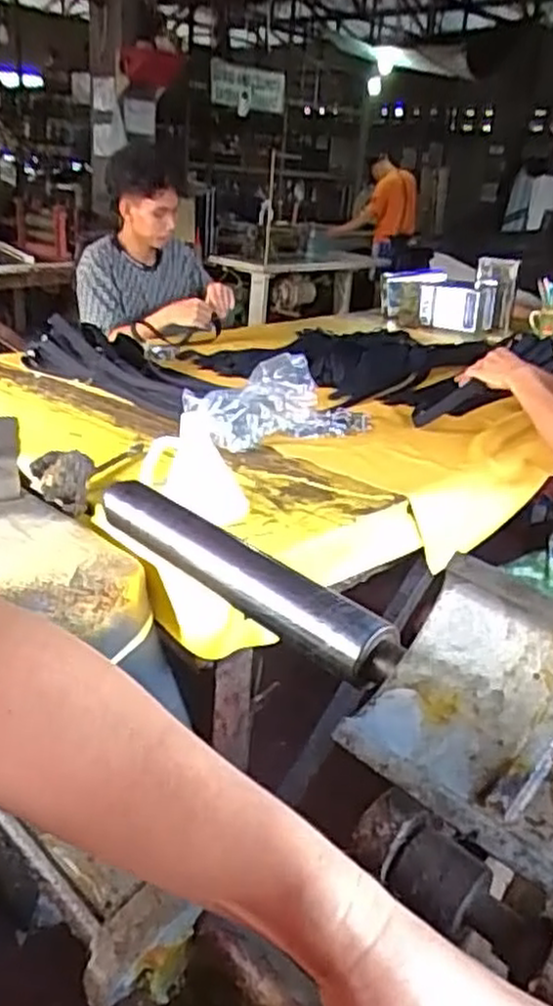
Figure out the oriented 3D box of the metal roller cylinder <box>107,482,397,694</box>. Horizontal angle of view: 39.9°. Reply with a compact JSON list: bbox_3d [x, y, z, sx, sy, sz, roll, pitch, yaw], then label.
[{"bbox_3d":[-0.029,0.041,0.488,0.250,0.037,0.031,25,31,39],"label":"metal roller cylinder"}]

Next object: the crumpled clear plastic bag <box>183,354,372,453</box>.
[{"bbox_3d":[0.023,-0.203,1.454,0.405,0.140,0.116,-11,28,-30],"label":"crumpled clear plastic bag"}]

